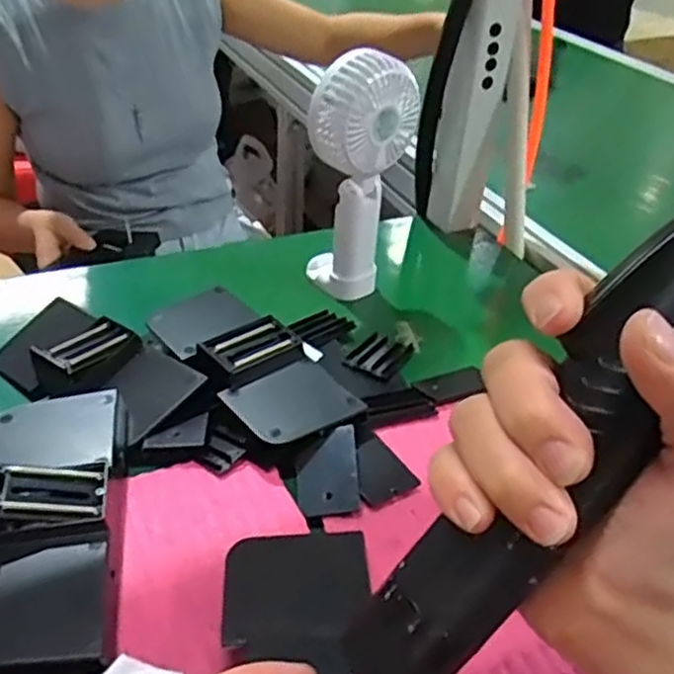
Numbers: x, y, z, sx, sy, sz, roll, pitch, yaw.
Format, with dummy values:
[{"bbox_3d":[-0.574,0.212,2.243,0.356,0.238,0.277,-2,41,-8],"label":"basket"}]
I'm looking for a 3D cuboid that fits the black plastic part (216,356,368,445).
[{"bbox_3d":[-0.028,0.040,0.455,0.074,0.004,0.057,-19,49,-27],"label":"black plastic part"}]

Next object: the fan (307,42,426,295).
[{"bbox_3d":[0.016,-0.118,0.568,0.078,0.188,0.060,8,36,4],"label":"fan"}]

